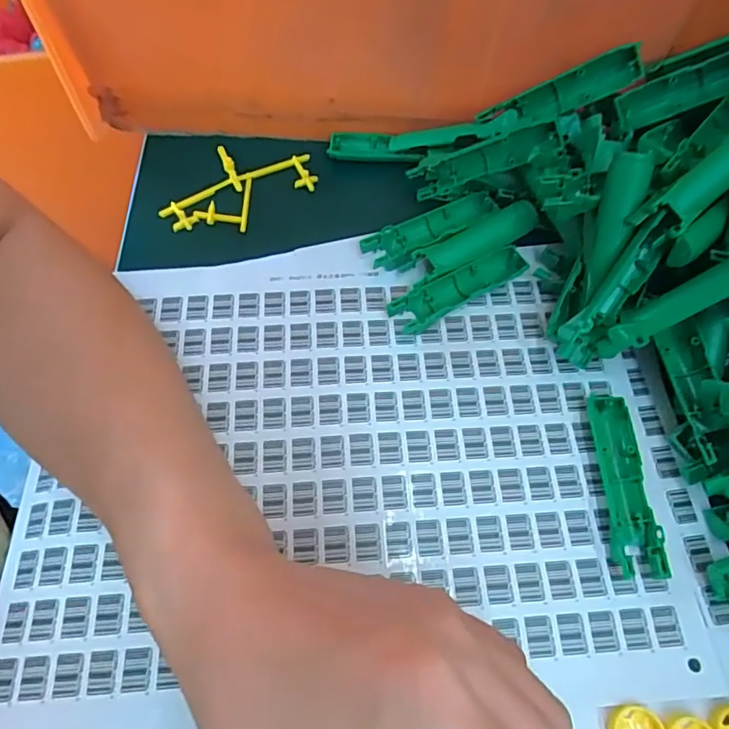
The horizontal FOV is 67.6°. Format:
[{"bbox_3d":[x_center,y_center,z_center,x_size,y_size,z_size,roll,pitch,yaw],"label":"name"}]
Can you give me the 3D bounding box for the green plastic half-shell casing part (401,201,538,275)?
[{"bbox_3d":[0.056,-0.065,0.286,0.074,0.010,0.019,-26,67,-11],"label":"green plastic half-shell casing part"}]

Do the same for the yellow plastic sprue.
[{"bbox_3d":[-0.071,-0.101,0.307,0.084,0.009,0.059,-3,64,-1],"label":"yellow plastic sprue"}]

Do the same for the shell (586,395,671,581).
[{"bbox_3d":[0.114,0.051,0.239,0.017,0.010,0.079,1,64,1],"label":"shell"}]

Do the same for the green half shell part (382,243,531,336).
[{"bbox_3d":[0.048,-0.040,0.278,0.077,0.011,0.019,-29,67,-12],"label":"green half shell part"}]

